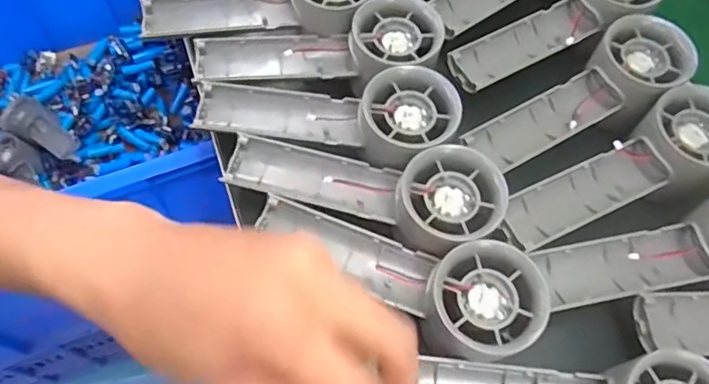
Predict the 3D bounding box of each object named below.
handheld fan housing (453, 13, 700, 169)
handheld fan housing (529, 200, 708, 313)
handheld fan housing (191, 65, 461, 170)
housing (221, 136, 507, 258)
[{"bbox_3d":[0.143,-0.058,0.349,0.146,0.026,0.055,-30,69,-3],"label":"handheld fan housing"},{"bbox_3d":[0.176,0.036,0.307,0.139,0.024,0.051,-15,65,6],"label":"handheld fan housing"},{"bbox_3d":[-0.018,-0.047,0.336,0.157,0.025,0.057,3,64,11],"label":"handheld fan housing"},{"bbox_3d":[0.004,-0.004,0.318,0.157,0.027,0.055,9,63,16],"label":"housing"}]

